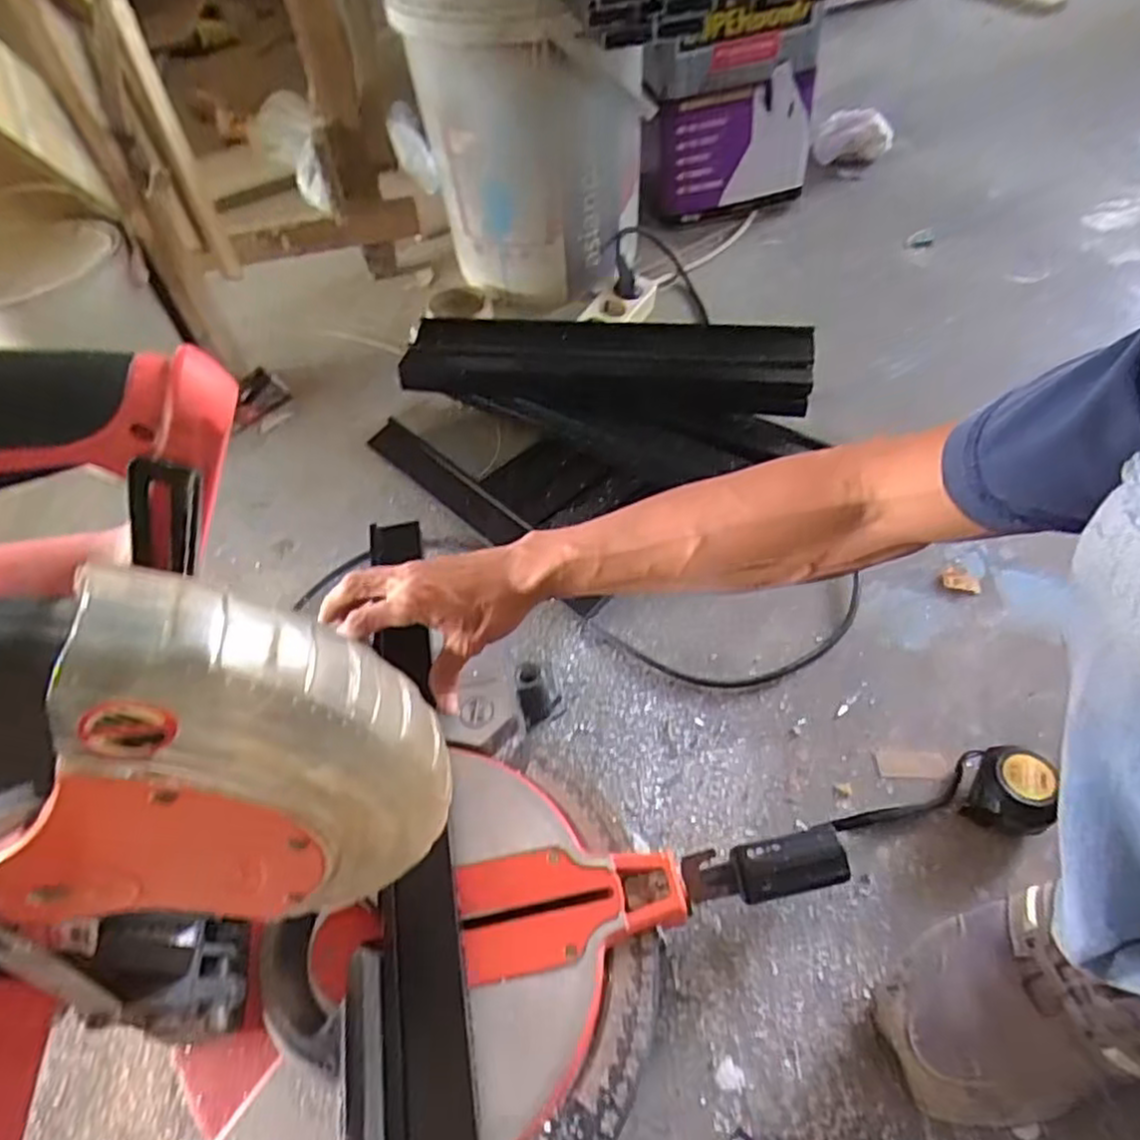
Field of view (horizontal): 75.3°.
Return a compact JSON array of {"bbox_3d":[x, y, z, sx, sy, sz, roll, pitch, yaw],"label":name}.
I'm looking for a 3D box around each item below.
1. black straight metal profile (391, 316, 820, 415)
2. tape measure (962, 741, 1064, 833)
[{"bbox_3d":[0.037,-0.238,0.848,0.459,0.048,0.108,4,52,9],"label":"black straight metal profile"},{"bbox_3d":[0.330,0.166,0.554,0.051,0.045,0.058,20,54,18],"label":"tape measure"}]

